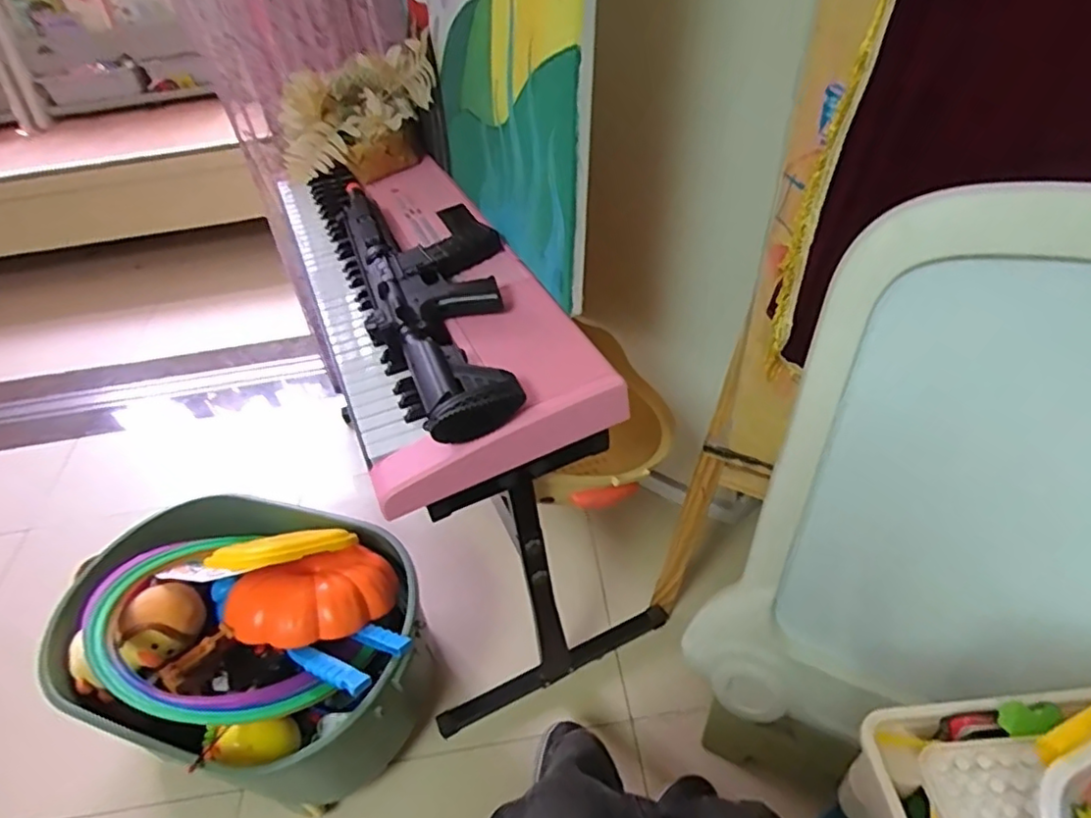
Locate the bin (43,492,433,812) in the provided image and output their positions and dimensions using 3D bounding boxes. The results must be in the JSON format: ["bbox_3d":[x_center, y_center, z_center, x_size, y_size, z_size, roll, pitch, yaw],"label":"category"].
[{"bbox_3d":[-0.424,0.334,0.937,0.511,0.276,0.351,9,46,16],"label":"bin"}]

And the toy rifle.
[{"bbox_3d":[-0.143,-0.163,0.769,0.190,0.044,0.532,-17,44,-9],"label":"toy rifle"}]

